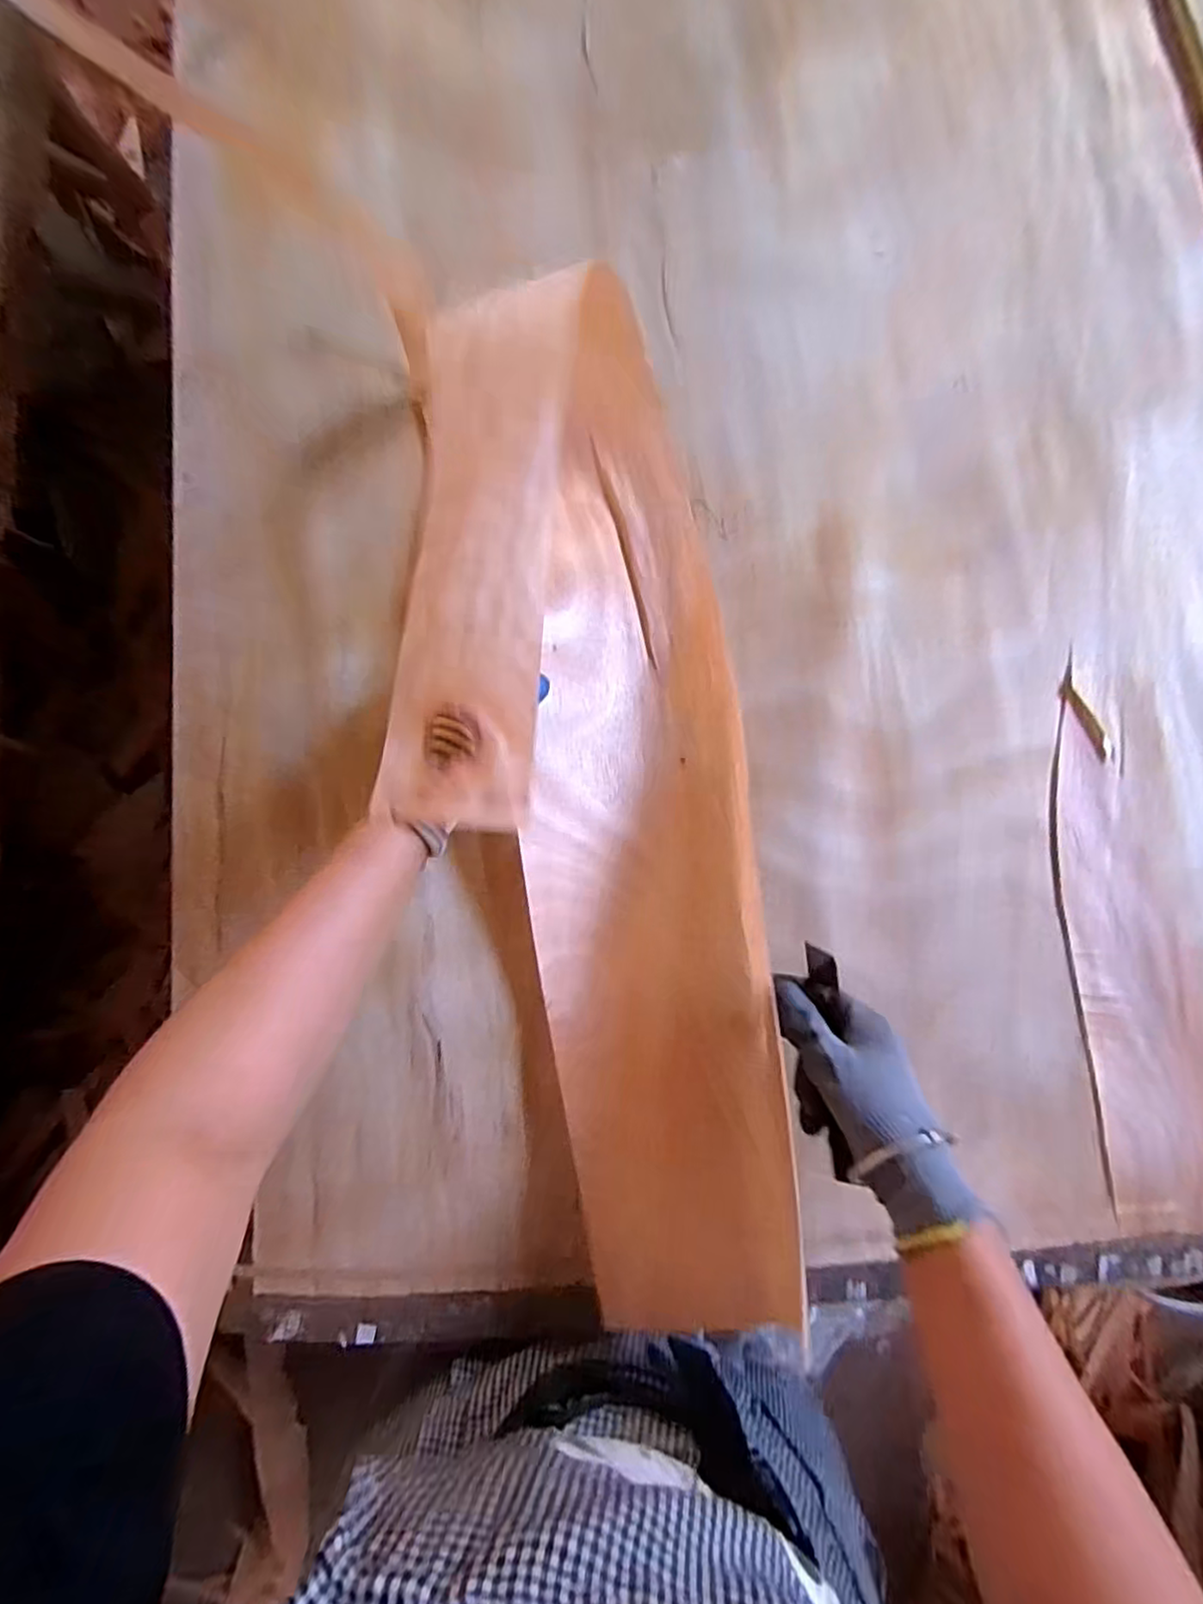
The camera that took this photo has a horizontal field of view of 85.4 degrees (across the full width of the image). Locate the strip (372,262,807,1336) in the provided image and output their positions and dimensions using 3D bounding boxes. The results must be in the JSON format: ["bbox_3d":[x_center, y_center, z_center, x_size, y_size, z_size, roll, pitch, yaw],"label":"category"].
[{"bbox_3d":[-0.006,-0.017,0.454,0.217,0.151,0.691,-7,83,1],"label":"strip"}]

